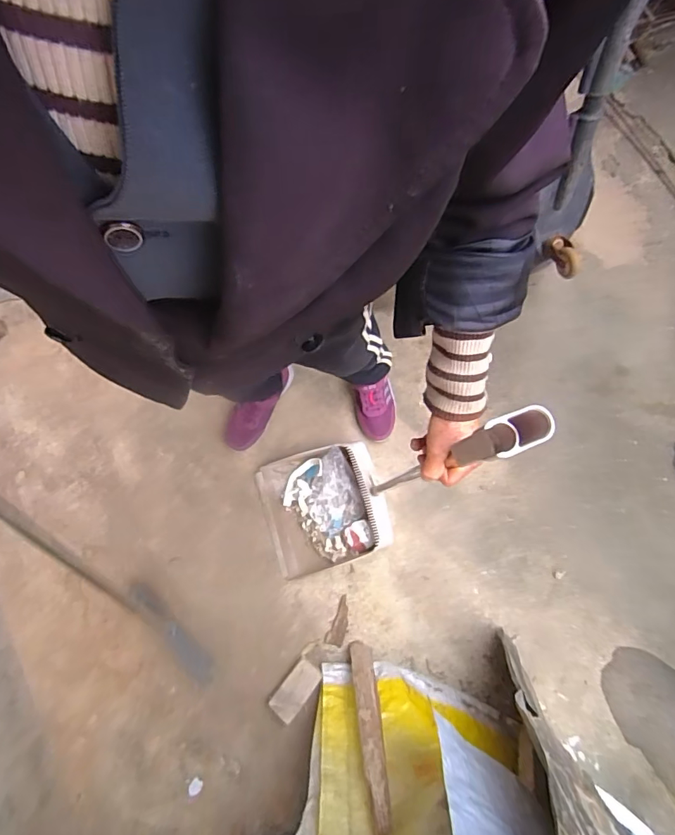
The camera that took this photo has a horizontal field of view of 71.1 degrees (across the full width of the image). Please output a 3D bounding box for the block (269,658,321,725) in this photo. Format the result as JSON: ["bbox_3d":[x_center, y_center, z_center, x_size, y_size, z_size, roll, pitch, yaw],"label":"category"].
[{"bbox_3d":[-0.088,0.562,0.978,0.057,0.034,0.114,38,80,9],"label":"block"}]

